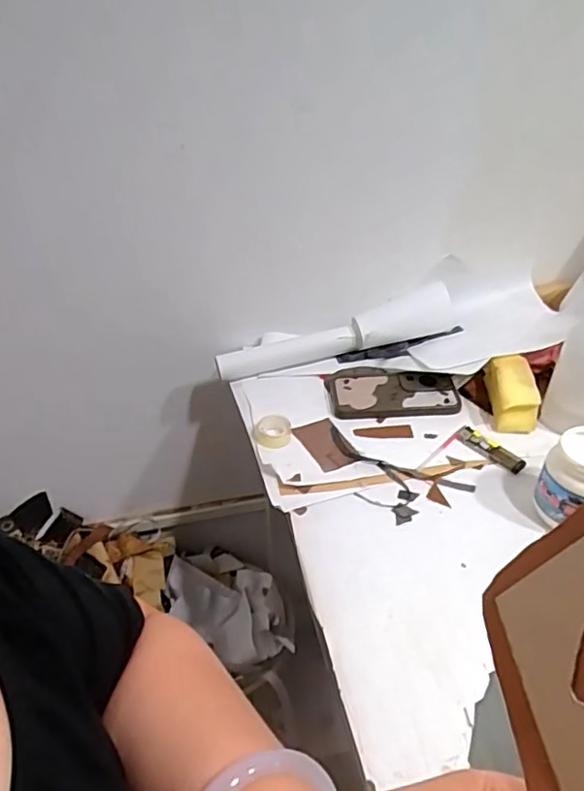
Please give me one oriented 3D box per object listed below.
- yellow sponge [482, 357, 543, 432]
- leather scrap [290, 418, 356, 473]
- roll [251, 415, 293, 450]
[{"bbox_3d":[0.278,-0.004,0.725,0.049,0.059,0.096,3,38,5],"label":"yellow sponge"},{"bbox_3d":[0.041,0.060,0.700,0.048,0.007,0.092,-19,34,-18],"label":"leather scrap"},{"bbox_3d":[-0.024,0.047,0.708,0.047,0.024,0.040,-4,37,-5],"label":"roll"}]

